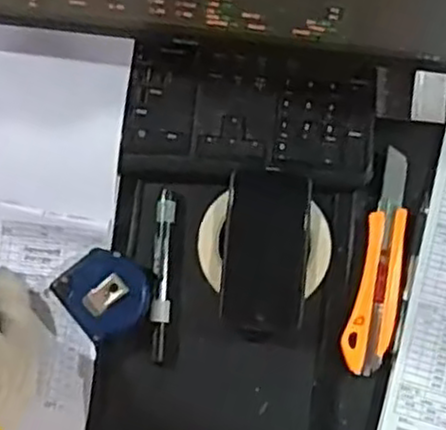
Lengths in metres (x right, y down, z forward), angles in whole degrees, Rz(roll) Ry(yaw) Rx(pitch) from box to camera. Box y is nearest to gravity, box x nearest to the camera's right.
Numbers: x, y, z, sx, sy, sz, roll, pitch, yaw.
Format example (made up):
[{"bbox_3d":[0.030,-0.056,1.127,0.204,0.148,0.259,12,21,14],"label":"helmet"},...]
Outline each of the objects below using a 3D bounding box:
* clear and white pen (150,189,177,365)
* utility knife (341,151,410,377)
[{"bbox_3d":[-0.050,0.050,0.606,0.016,0.019,0.139,2,74,1],"label":"clear and white pen"},{"bbox_3d":[0.133,0.037,0.604,0.036,0.009,0.186,14,75,5],"label":"utility knife"}]

